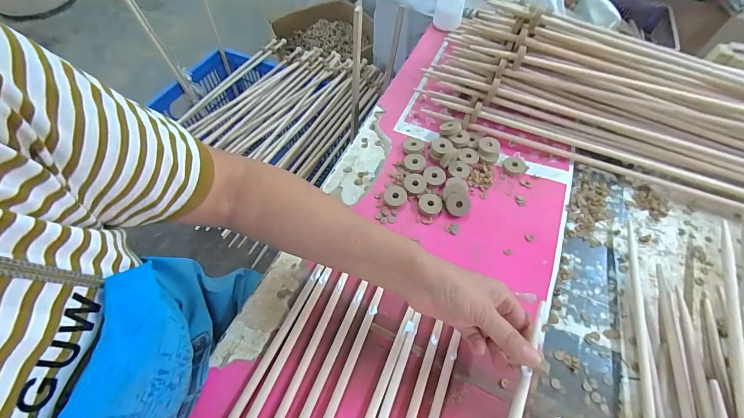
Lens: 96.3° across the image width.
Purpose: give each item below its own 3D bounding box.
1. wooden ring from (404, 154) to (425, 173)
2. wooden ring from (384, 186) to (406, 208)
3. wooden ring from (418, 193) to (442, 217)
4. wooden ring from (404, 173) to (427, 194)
[{"bbox_3d":[0.070,-0.075,0.543,0.034,0.007,0.036,0,57,-1],"label":"wooden ring"},{"bbox_3d":[0.036,-0.020,0.509,0.034,0.004,0.035,-2,68,4],"label":"wooden ring"},{"bbox_3d":[0.088,-0.006,0.504,0.035,0.012,0.036,0,57,-1],"label":"wooden ring"},{"bbox_3d":[0.068,-0.042,0.521,0.033,0.006,0.035,0,57,-1],"label":"wooden ring"}]

